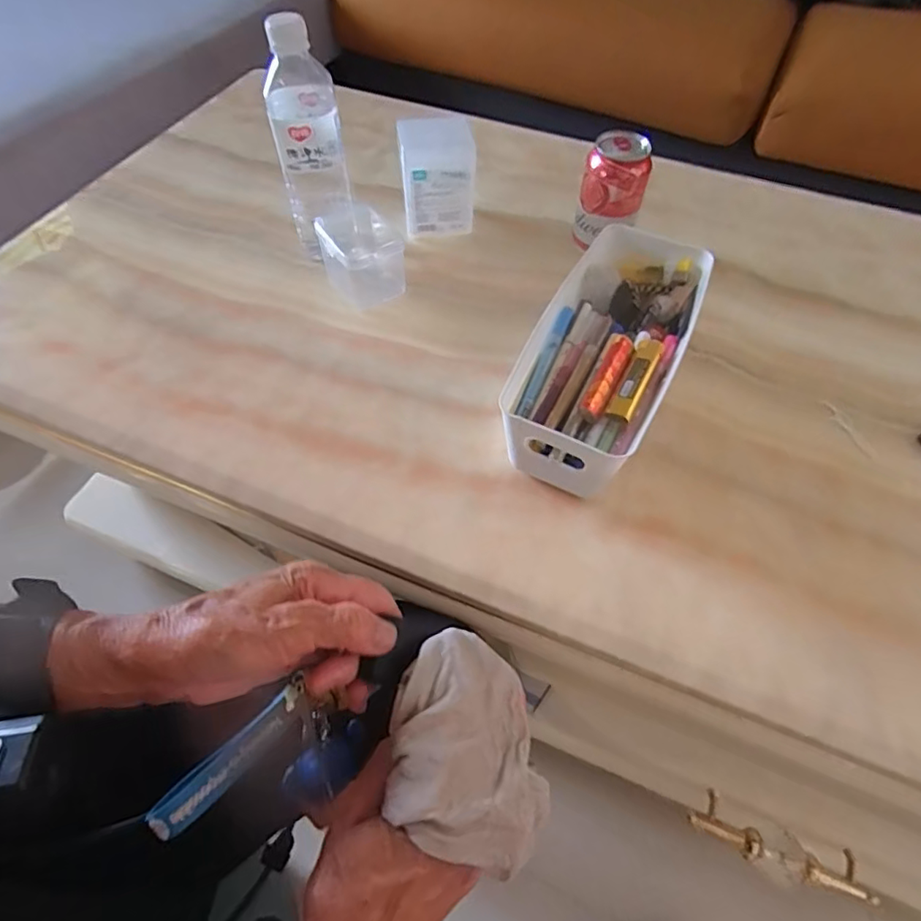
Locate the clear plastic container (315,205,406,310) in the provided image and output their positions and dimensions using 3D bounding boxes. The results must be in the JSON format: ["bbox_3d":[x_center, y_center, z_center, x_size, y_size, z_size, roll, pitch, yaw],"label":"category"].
[{"bbox_3d":[-0.100,-0.207,0.580,0.076,0.062,0.081,-13,56,-10],"label":"clear plastic container"}]

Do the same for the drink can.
[{"bbox_3d":[0.159,-0.280,0.604,0.063,0.109,0.068,0,55,-1],"label":"drink can"}]

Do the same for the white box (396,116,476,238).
[{"bbox_3d":[-0.026,-0.299,0.615,0.073,0.113,0.044,-7,55,-6],"label":"white box"}]

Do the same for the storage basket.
[{"bbox_3d":[0.124,-0.086,0.491,0.108,0.081,0.255,24,58,15],"label":"storage basket"}]

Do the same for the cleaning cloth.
[{"bbox_3d":[0.003,0.141,0.286,0.071,0.028,0.105,-1,55,-2],"label":"cleaning cloth"}]

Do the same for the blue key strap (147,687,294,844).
[{"bbox_3d":[-0.126,0.165,0.311,0.092,0.013,0.019,-40,65,-21],"label":"blue key strap"}]

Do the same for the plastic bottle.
[{"bbox_3d":[-0.140,-0.294,0.550,0.065,0.209,0.059,-36,63,-23],"label":"plastic bottle"}]

